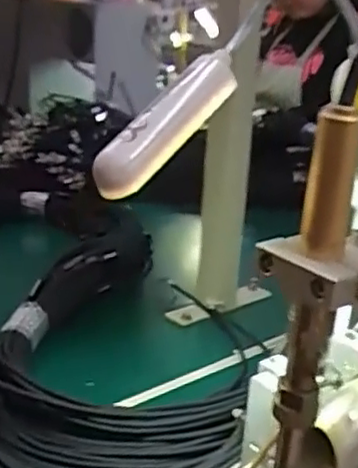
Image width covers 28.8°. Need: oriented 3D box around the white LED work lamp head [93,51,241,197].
[{"bbox_3d":[-0.004,-0.051,0.314,0.024,0.020,0.085,23,62,41],"label":"white LED work lamp head"}]

